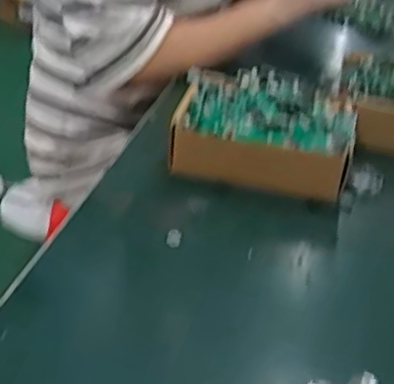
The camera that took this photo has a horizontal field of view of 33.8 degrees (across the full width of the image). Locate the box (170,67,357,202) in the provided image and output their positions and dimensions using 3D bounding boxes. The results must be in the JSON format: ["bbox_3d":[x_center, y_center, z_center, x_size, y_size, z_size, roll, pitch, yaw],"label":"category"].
[{"bbox_3d":[0.069,-0.066,0.656,0.174,0.085,0.126,12,31,10],"label":"box"}]

